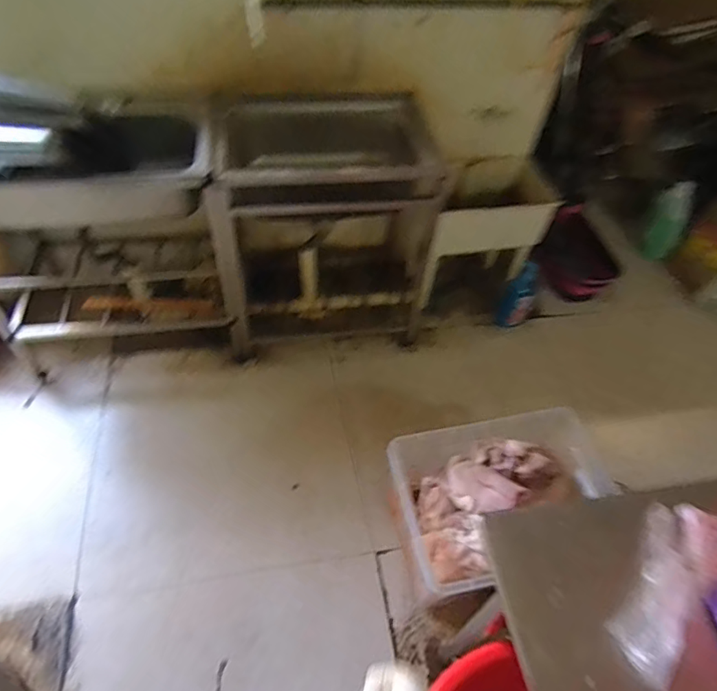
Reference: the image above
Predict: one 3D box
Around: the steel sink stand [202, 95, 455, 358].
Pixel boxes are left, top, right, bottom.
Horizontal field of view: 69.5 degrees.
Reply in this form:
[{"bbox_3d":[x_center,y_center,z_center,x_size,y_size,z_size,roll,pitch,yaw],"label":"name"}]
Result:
[{"bbox_3d":[-0.116,-0.410,1.775,0.699,0.770,0.510,-6,54,-9],"label":"steel sink stand"}]

